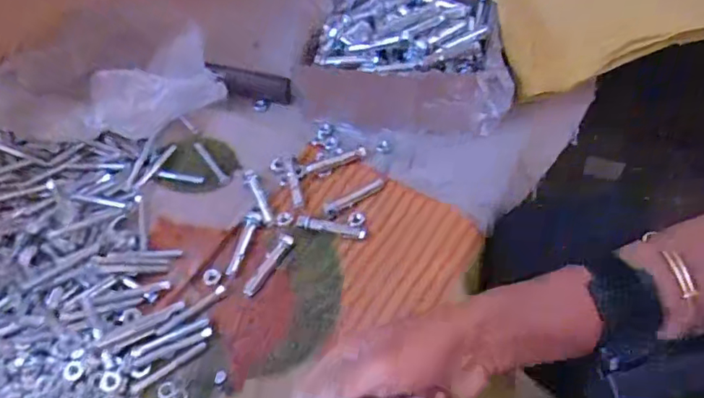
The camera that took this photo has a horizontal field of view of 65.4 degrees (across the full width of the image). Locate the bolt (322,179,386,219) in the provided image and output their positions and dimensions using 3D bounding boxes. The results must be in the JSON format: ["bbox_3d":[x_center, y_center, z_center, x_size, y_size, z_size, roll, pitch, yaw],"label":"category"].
[{"bbox_3d":[0.003,-0.002,0.462,0.058,0.006,0.012,-29,57,-15],"label":"bolt"}]

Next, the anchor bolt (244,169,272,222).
[{"bbox_3d":[-0.082,-0.003,0.471,0.013,0.010,0.051,-20,56,-9],"label":"anchor bolt"}]

